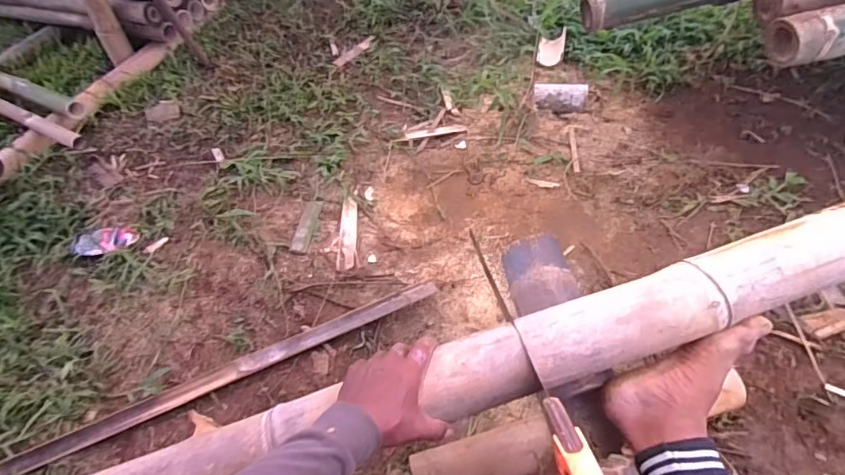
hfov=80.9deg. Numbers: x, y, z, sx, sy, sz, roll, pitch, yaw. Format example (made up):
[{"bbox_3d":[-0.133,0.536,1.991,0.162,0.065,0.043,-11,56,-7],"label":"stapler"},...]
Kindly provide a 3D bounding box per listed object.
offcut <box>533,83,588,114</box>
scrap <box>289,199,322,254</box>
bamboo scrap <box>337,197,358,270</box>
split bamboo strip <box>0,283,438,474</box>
[{"bbox_3d":[0.342,-0.345,1.229,0.131,0.046,0.075,4,51,9],"label":"offcut"},{"bbox_3d":[-0.244,-0.025,1.047,0.039,0.007,0.147,2,51,8],"label":"scrap"},{"bbox_3d":[-0.155,-0.011,1.032,0.036,0.008,0.192,-5,50,2],"label":"bamboo scrap"},{"bbox_3d":[-0.357,0.242,0.834,0.811,0.022,0.043,-21,52,-12],"label":"split bamboo strip"}]

